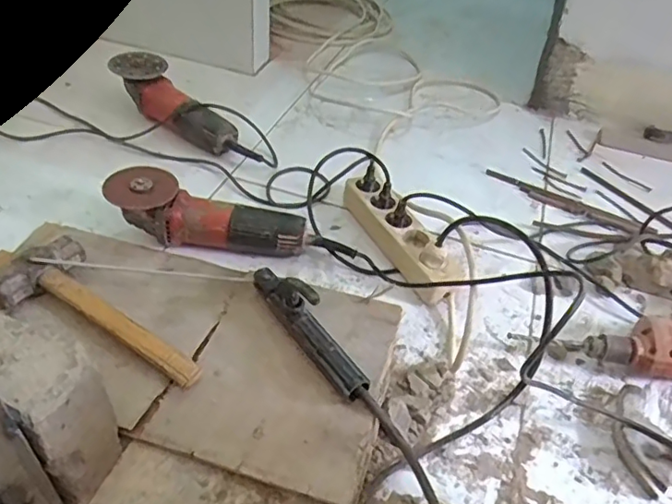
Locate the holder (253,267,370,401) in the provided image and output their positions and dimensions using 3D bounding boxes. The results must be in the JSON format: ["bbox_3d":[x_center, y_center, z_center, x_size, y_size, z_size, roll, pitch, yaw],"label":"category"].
[{"bbox_3d":[-0.033,0.078,0.606,0.037,0.052,0.200,-25,52,-30],"label":"holder"}]

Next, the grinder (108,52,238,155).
[{"bbox_3d":[-0.280,-0.257,0.961,0.270,0.083,0.087,36,50,27],"label":"grinder"}]

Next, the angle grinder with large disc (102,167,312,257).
[{"bbox_3d":[-0.170,-0.044,0.753,0.267,0.087,0.074,11,43,4],"label":"angle grinder with large disc"}]

